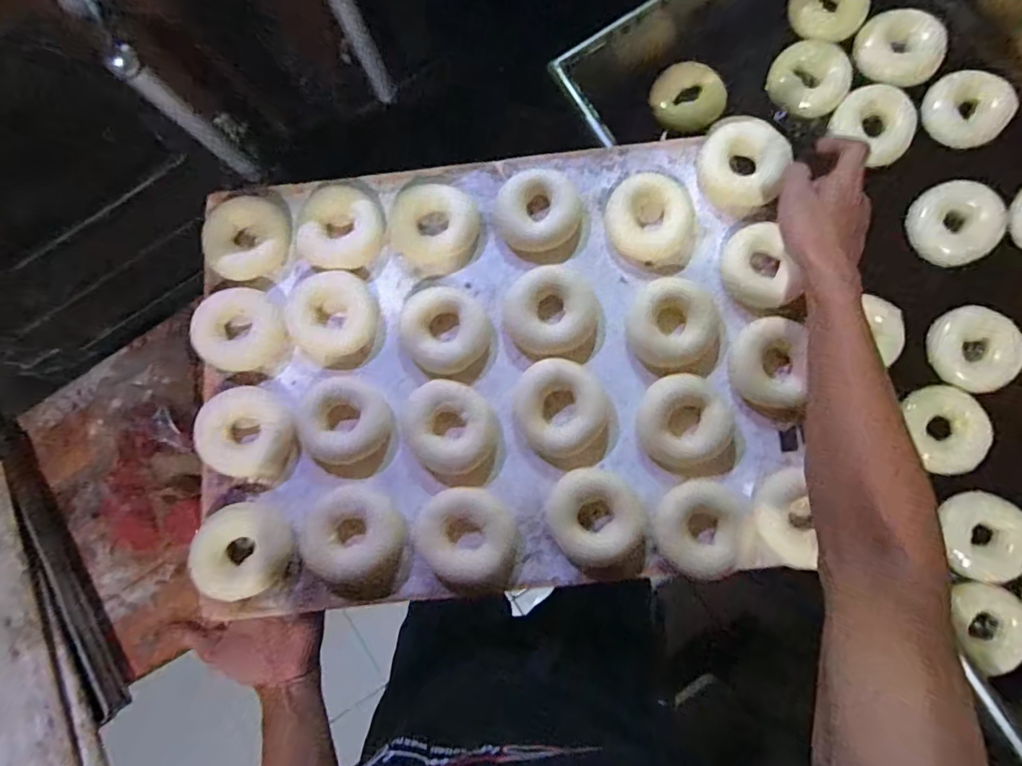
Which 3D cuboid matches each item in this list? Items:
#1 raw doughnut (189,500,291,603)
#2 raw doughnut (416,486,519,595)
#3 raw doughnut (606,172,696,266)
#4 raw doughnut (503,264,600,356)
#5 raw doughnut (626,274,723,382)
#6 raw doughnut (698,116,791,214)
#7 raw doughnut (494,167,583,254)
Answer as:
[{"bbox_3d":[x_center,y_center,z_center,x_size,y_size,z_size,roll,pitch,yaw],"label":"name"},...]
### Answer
[{"bbox_3d":[-0.242,0.152,0.458,0.082,0.020,0.081,0,79,1],"label":"raw doughnut"},{"bbox_3d":[-0.038,0.144,0.468,0.086,0.022,0.101,-36,80,-6],"label":"raw doughnut"},{"bbox_3d":[0.140,-0.160,0.503,0.090,0.032,0.074,18,77,2],"label":"raw doughnut"},{"bbox_3d":[0.039,-0.069,0.494,0.089,0.022,0.082,0,79,1],"label":"raw doughnut"},{"bbox_3d":[0.161,-0.054,0.494,0.090,0.029,0.088,0,79,1],"label":"raw doughnut"},{"bbox_3d":[0.225,-0.211,0.497,0.078,0.032,0.079,19,80,5],"label":"raw doughnut"},{"bbox_3d":[0.028,-0.175,0.511,0.082,0.028,0.082,0,79,1],"label":"raw doughnut"}]

